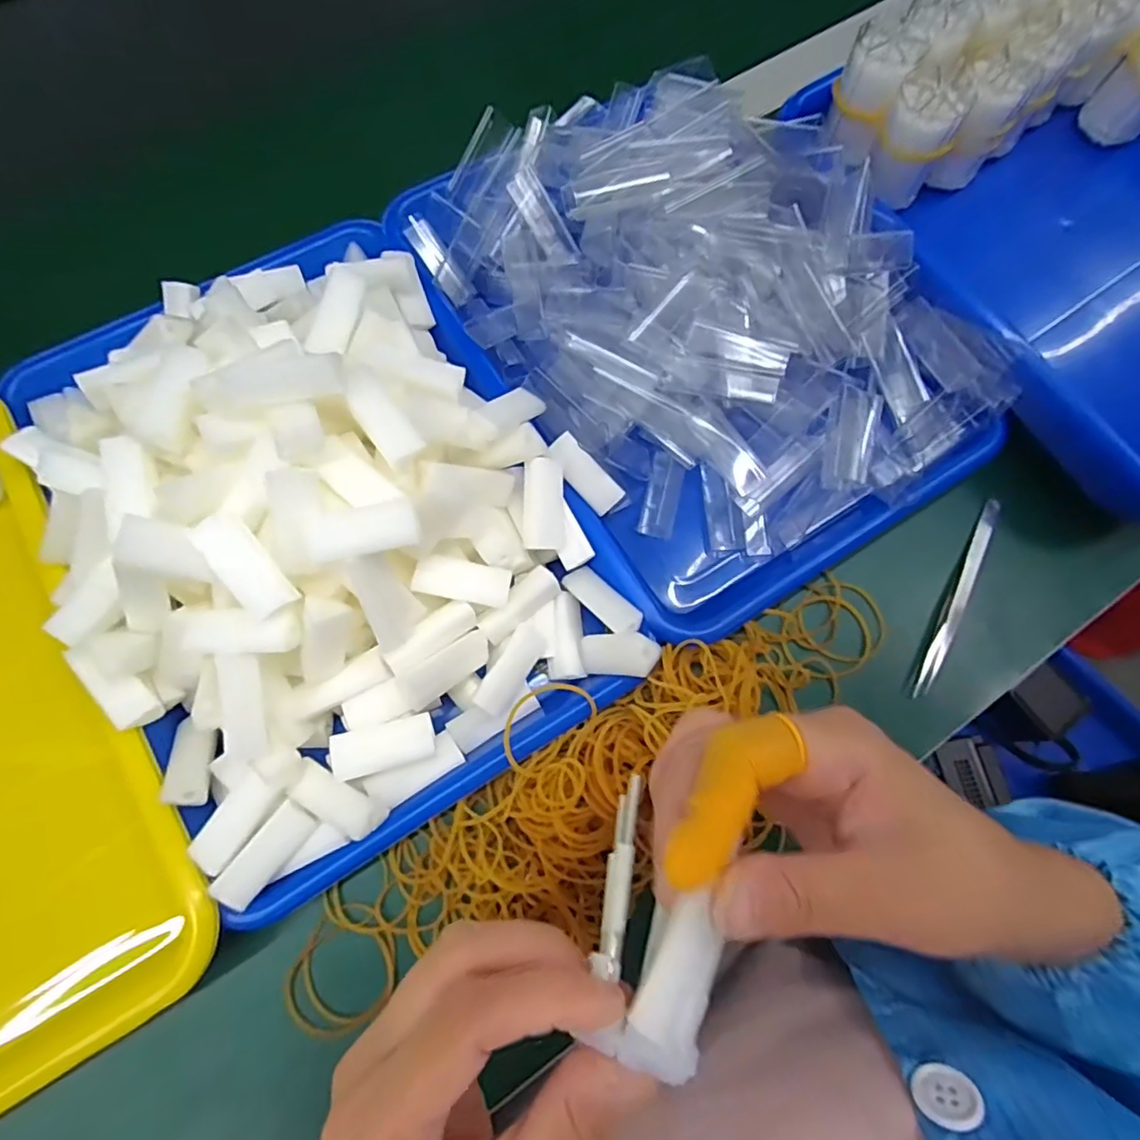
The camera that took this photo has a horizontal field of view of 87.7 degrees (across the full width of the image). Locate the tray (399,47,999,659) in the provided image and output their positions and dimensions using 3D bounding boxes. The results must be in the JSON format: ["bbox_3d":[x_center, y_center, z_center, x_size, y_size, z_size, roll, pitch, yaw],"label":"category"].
[{"bbox_3d":[0.069,-0.151,0.347,0.246,0.075,0.332,-32,76,-9],"label":"tray"}]

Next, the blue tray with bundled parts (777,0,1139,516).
[{"bbox_3d":[0.321,-0.217,0.352,0.258,0.090,0.323,-32,76,-10],"label":"blue tray with bundled parts"}]

